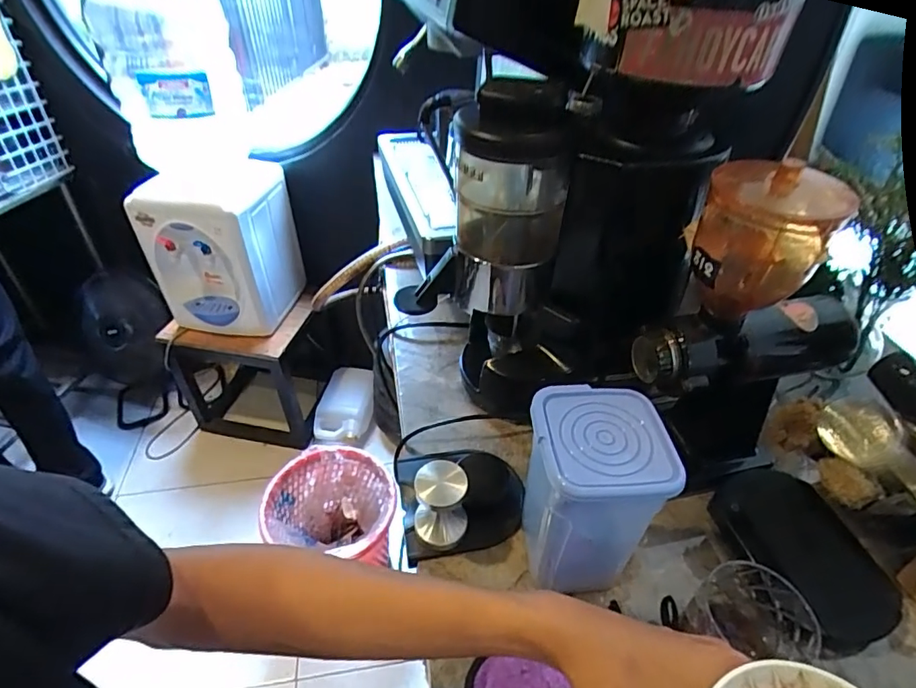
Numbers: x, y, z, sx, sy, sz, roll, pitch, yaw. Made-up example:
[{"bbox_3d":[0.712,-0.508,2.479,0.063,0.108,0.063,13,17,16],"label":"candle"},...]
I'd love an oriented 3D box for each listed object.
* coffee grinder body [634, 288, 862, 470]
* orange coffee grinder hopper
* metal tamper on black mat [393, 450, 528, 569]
[{"bbox_3d":[0.297,-0.002,0.503,0.225,0.061,0.064,-6,42,-9],"label":"coffee grinder body"},{"bbox_3d":[0.258,-0.090,0.436,0.097,0.131,0.104,17,43,17],"label":"orange coffee grinder hopper"},{"bbox_3d":[0.002,0.143,0.541,0.129,0.093,0.121,-7,42,-10],"label":"metal tamper on black mat"}]

